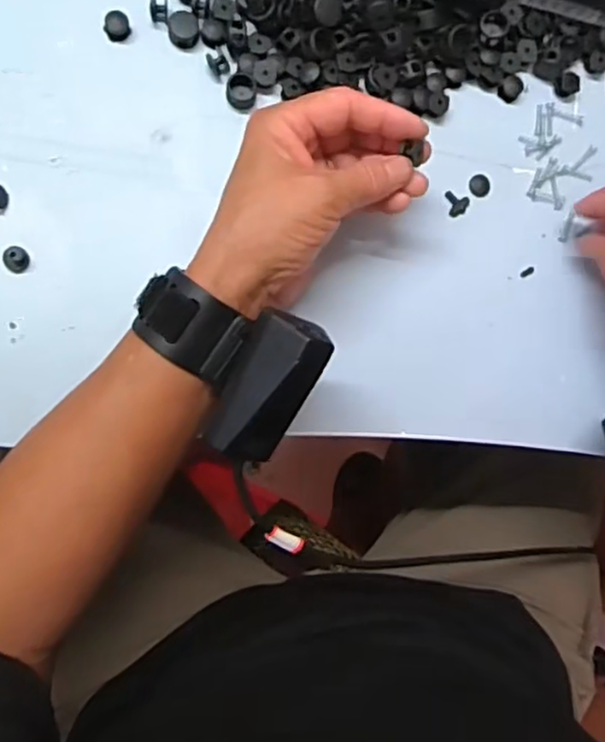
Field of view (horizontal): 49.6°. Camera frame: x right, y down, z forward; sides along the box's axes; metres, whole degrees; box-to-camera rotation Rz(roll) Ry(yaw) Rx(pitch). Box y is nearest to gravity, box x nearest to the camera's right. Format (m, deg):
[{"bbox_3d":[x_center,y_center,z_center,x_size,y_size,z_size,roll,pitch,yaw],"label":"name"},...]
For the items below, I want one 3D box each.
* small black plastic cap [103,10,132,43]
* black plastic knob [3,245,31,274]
[{"bbox_3d":[-0.100,-0.187,0.356,0.014,0.008,0.013,0,86,-8],"label":"small black plastic cap"},{"bbox_3d":[-0.150,-0.059,0.341,0.012,0.014,0.013,37,83,-4],"label":"black plastic knob"}]

